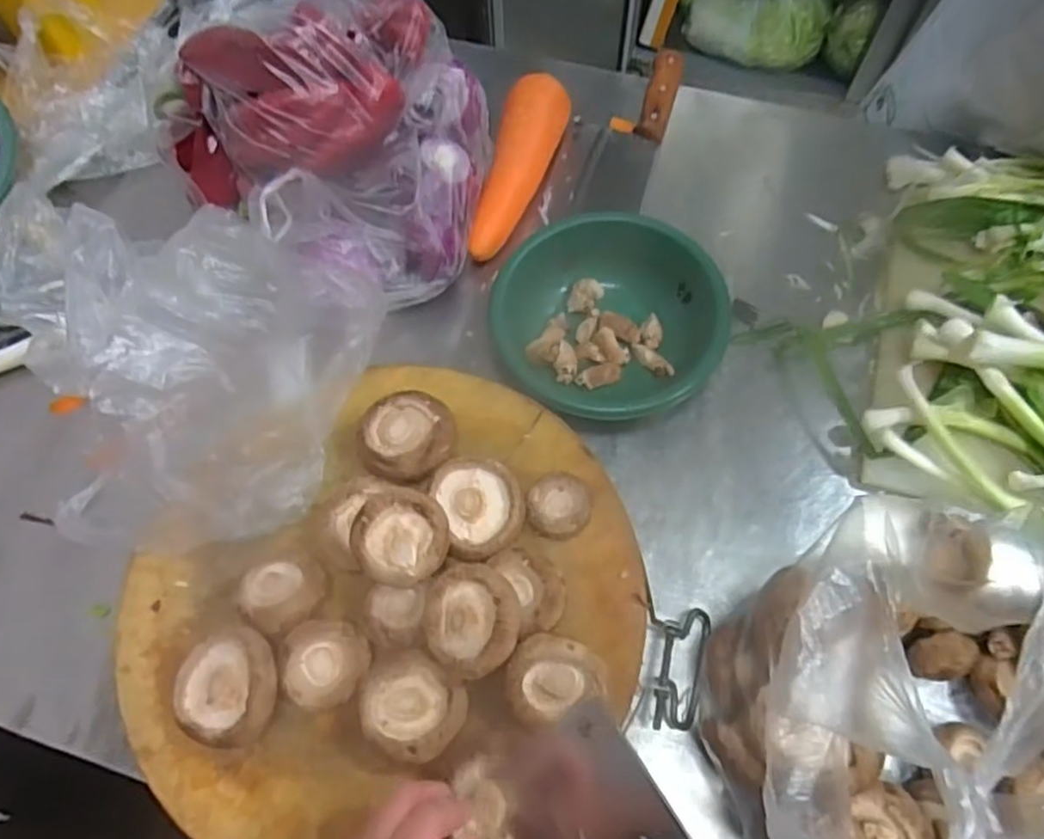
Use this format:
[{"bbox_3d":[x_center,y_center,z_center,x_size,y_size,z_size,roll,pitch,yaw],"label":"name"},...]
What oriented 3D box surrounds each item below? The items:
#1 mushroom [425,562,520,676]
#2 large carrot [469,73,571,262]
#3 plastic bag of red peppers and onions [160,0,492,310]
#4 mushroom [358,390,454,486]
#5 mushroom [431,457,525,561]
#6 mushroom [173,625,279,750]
[{"bbox_3d":[-0.032,0.129,0.441,0.059,0.032,0.068,1,66,1],"label":"mushroom"},{"bbox_3d":[-0.006,-0.253,0.685,0.057,0.061,0.201,17,67,8],"label":"large carrot"},{"bbox_3d":[-0.185,-0.251,0.608,0.289,0.138,0.252,1,66,1],"label":"plastic bag of red peppers and onions"},{"bbox_3d":[-0.087,0.015,0.519,0.069,0.037,0.070,0,66,1],"label":"mushroom"},{"bbox_3d":[-0.029,0.065,0.499,0.059,0.032,0.074,-19,67,-7],"label":"mushroom"},{"bbox_3d":[-0.189,0.172,0.441,0.070,0.045,0.068,5,66,3],"label":"mushroom"}]

